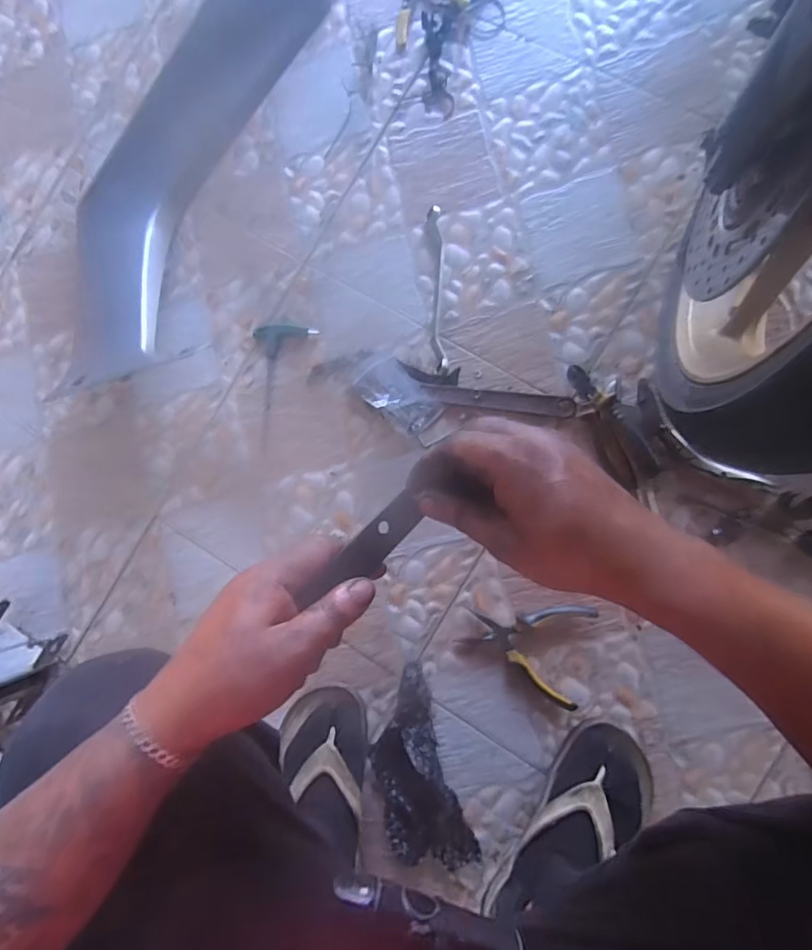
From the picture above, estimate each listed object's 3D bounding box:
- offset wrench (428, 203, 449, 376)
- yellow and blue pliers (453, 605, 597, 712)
[{"bbox_3d":[0.041,-0.238,0.682,0.019,0.019,0.212,-3,86,8],"label":"offset wrench"},{"bbox_3d":[0.145,0.200,0.643,0.143,0.025,0.119,15,88,9],"label":"yellow and blue pliers"}]

